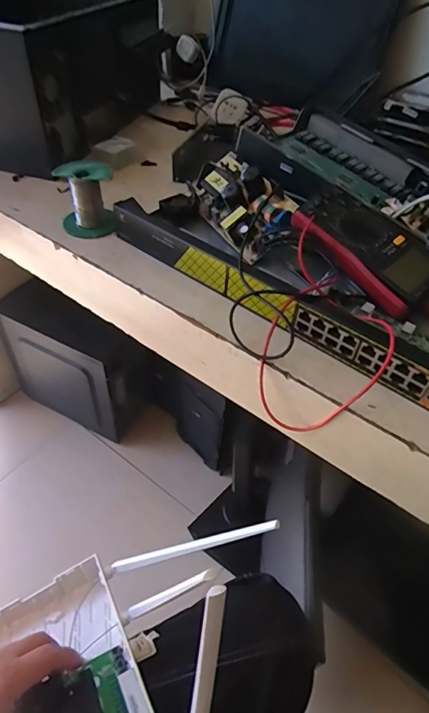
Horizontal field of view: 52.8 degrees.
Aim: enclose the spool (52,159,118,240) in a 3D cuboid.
[{"bbox_3d":[-0.155,-0.188,0.524,0.065,0.073,0.056,-10,50,-13],"label":"spool"}]

